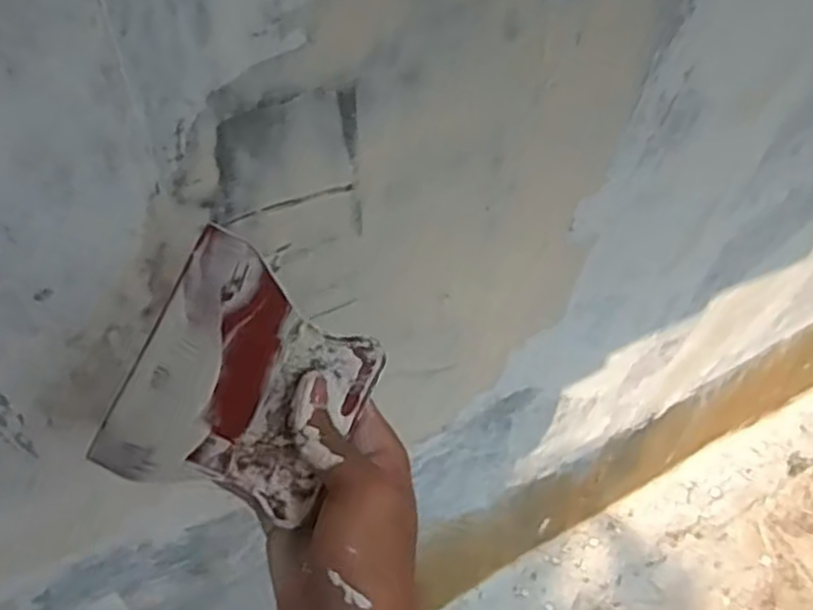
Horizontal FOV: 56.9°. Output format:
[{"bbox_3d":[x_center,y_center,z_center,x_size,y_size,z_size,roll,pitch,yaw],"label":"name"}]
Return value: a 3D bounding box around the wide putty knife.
[{"bbox_3d":[-0.075,0.039,0.350,0.102,0.004,0.116,27,88,2],"label":"wide putty knife"}]

